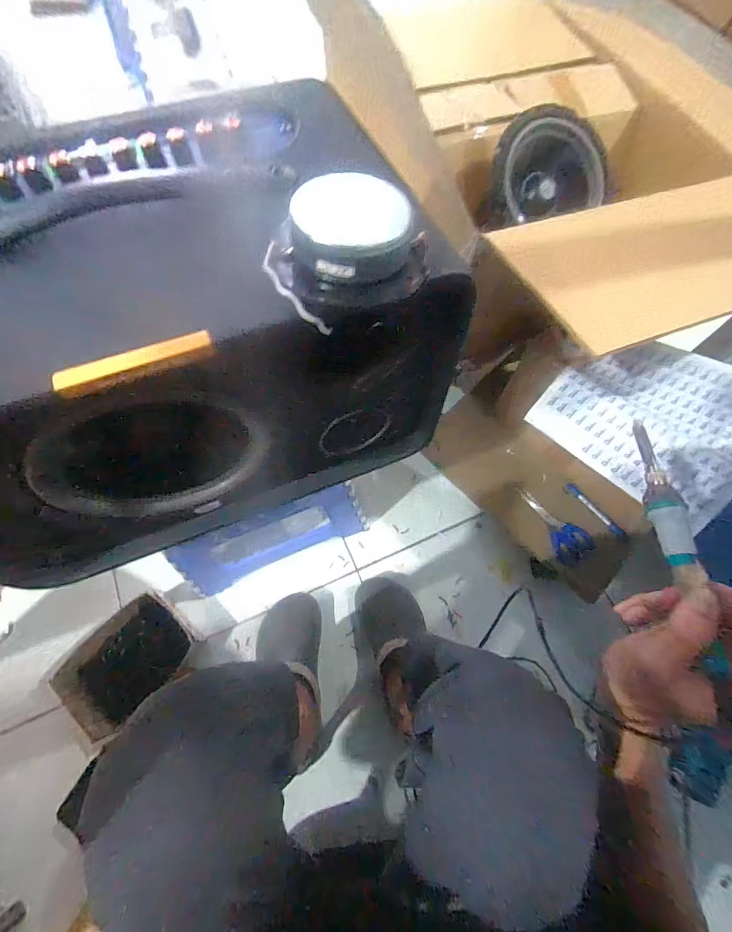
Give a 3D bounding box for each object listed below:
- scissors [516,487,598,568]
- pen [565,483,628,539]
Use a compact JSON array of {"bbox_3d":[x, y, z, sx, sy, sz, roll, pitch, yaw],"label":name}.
[{"bbox_3d":[0.339,0.096,0.710,0.065,0.007,0.150,-29,79,6],"label":"scissors"},{"bbox_3d":[0.399,0.077,0.702,0.013,0.017,0.121,-29,58,-13],"label":"pen"}]

